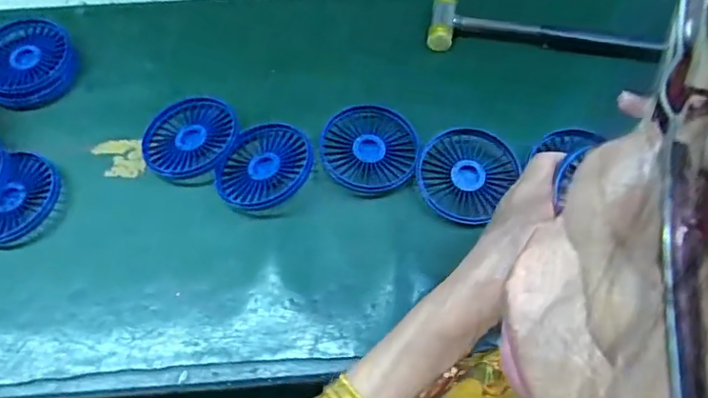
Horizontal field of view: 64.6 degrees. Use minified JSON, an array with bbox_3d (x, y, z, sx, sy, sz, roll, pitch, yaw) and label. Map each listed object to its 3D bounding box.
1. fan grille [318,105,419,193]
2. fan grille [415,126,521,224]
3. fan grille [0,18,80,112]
[{"bbox_3d":[0.013,-0.046,0.500,0.085,0.009,0.084,0,60,1],"label":"fan grille"},{"bbox_3d":[0.096,-0.025,0.488,0.077,0.012,0.089,31,65,17],"label":"fan grille"},{"bbox_3d":[-0.318,-0.135,0.547,0.086,0.022,0.095,-30,64,-15],"label":"fan grille"}]

